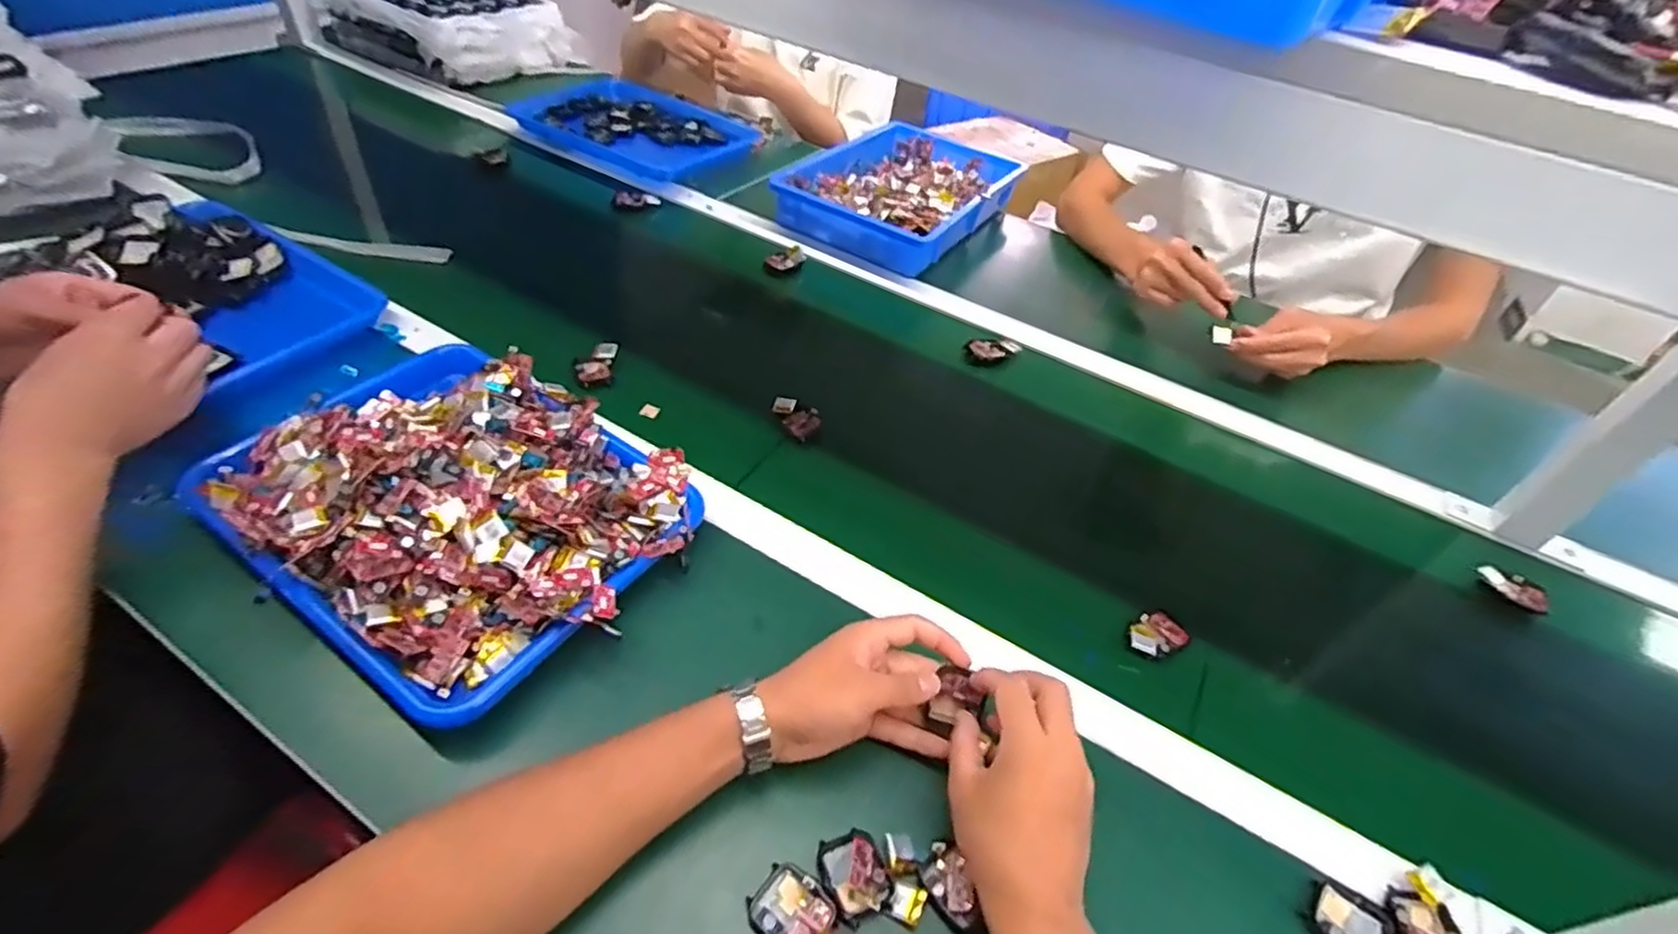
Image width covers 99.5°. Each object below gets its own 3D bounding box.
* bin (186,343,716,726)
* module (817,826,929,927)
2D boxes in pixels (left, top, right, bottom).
[{"bbox_3d":[-0.298,0.010,0.547,0.333,0.083,0.254,28,48,19],"label":"bin"},{"bbox_3d":[0.017,0.245,0.418,0.064,0.014,0.040,38,52,27],"label":"module"}]

